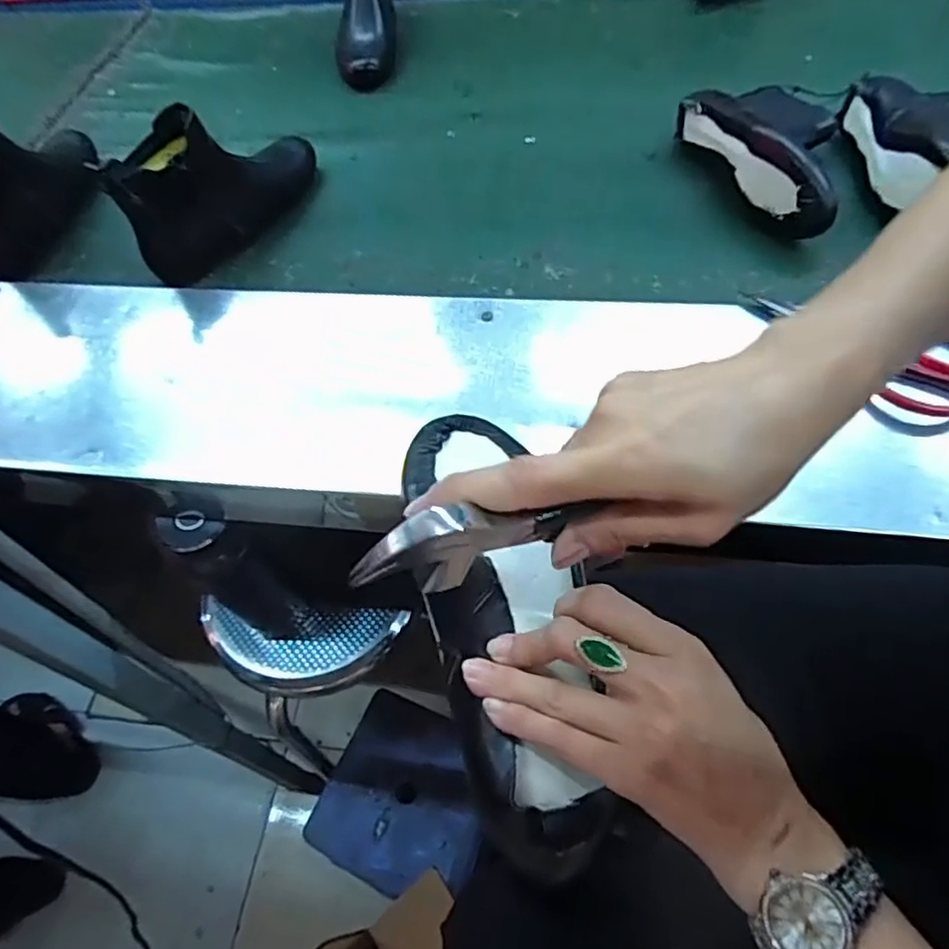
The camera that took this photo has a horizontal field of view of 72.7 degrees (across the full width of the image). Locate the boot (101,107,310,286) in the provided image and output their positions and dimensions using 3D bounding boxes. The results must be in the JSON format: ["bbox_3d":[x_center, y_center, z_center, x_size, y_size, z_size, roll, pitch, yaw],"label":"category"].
[{"bbox_3d":[-0.264,-0.318,0.696,0.070,0.141,0.239,29,64,21],"label":"boot"}]

